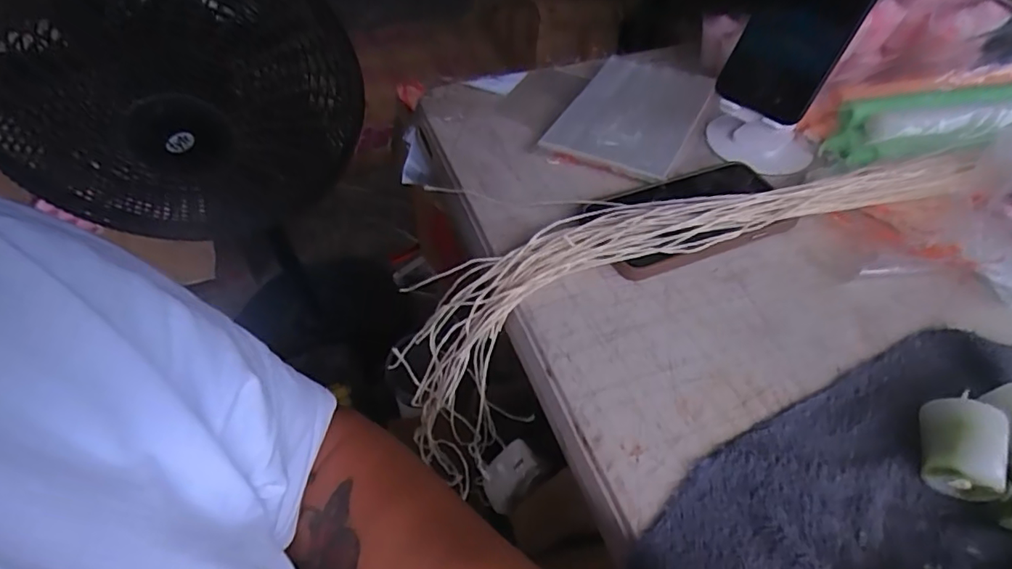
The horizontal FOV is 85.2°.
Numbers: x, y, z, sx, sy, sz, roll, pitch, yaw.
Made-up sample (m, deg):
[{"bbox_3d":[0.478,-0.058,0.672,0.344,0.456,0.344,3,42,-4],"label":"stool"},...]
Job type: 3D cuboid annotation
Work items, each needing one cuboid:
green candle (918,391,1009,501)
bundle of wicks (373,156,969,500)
[{"bbox_3d":[0.239,0.084,0.290,0.033,0.035,0.043,15,50,13],"label":"green candle"},{"bbox_3d":[0.148,0.024,0.489,0.391,0.253,0.075,-14,50,-12],"label":"bundle of wicks"}]

